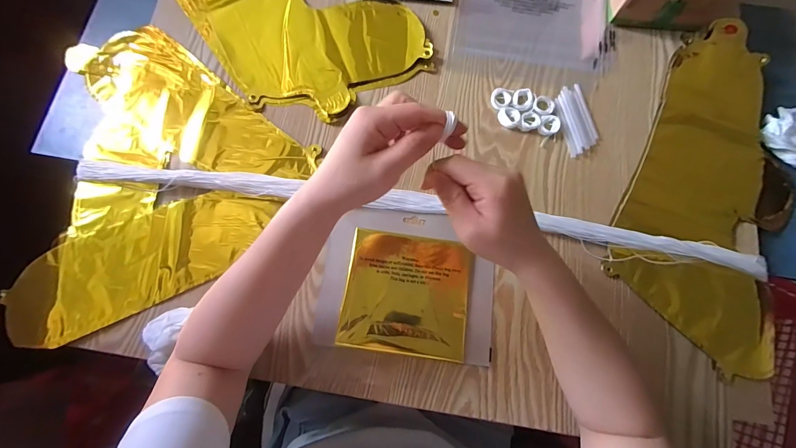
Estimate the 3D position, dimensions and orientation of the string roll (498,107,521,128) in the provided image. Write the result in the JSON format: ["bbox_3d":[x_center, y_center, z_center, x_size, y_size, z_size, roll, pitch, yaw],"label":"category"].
[{"bbox_3d":[0.140,-0.135,0.456,0.025,0.008,0.028,-17,77,-6],"label":"string roll"}]

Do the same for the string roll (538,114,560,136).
[{"bbox_3d":[0.189,-0.124,0.453,0.024,0.008,0.027,16,76,2],"label":"string roll"}]

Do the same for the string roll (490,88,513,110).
[{"bbox_3d":[0.132,-0.159,0.464,0.027,0.006,0.030,6,76,0],"label":"string roll"}]

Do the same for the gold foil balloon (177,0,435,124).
[{"bbox_3d":[-0.164,-0.321,0.497,0.234,0.008,0.411,-35,79,-10],"label":"gold foil balloon"}]

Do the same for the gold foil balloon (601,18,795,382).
[{"bbox_3d":[0.398,-0.053,0.439,0.201,0.016,0.406,28,77,5],"label":"gold foil balloon"}]

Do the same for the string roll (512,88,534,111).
[{"bbox_3d":[0.158,-0.158,0.461,0.027,0.008,0.029,0,76,-2],"label":"string roll"}]

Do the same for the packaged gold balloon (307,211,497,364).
[{"bbox_3d":[0.012,0.065,0.408,0.189,0.010,0.157,7,76,2],"label":"packaged gold balloon"}]

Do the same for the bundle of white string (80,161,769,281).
[{"bbox_3d":[0.023,-0.017,0.420,0.780,0.020,0.040,8,76,0],"label":"bundle of white string"}]

